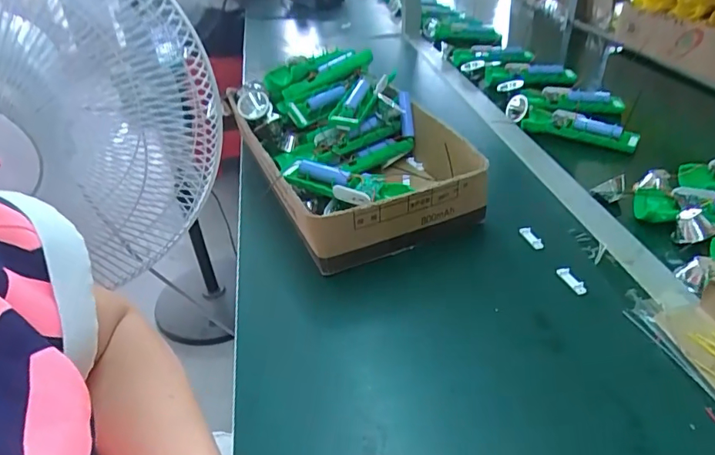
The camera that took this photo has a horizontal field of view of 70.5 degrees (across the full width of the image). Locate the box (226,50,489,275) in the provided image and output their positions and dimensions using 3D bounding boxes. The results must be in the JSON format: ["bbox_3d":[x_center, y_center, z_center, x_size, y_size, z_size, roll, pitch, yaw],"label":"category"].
[{"bbox_3d":[-0.019,-0.114,0.681,0.226,0.110,0.387,-16,36,-13],"label":"box"}]

